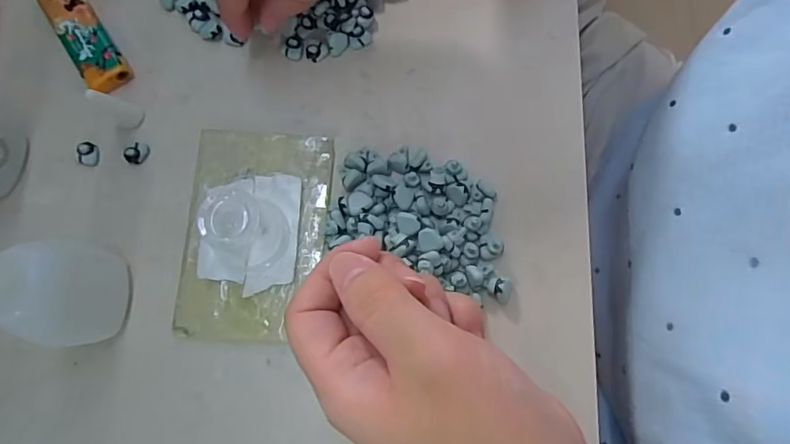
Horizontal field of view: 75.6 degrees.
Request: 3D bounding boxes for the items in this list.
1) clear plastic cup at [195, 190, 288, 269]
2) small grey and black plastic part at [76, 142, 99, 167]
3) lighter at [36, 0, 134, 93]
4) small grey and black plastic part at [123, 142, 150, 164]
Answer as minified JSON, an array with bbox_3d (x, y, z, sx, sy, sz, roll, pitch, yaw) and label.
[{"bbox_3d":[-0.072,-0.002,0.238,0.035,0.038,0.041,-6,77,0],"label":"clear plastic cup"},{"bbox_3d":[-0.163,-0.036,0.267,0.011,0.004,0.013,-5,76,0],"label":"small grey and black plastic part"},{"bbox_3d":[-0.174,-0.106,0.283,0.023,0.011,0.081,-34,79,-6],"label":"lighter"},{"bbox_3d":[-0.137,-0.037,0.268,0.011,0.005,0.013,33,79,9],"label":"small grey and black plastic part"}]

